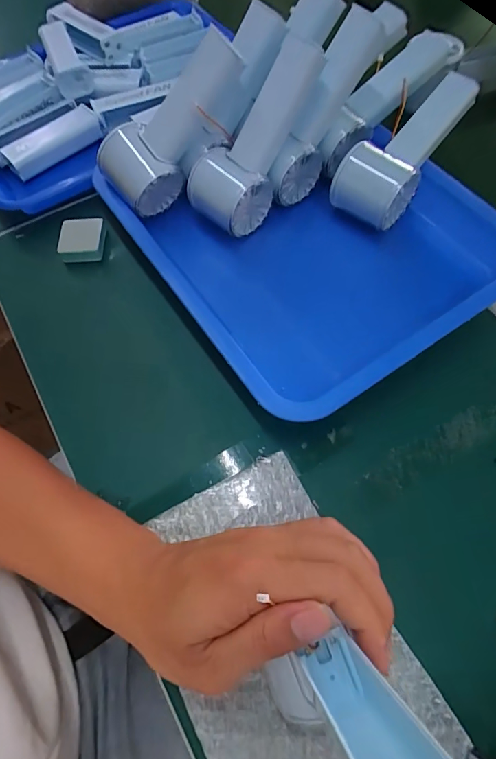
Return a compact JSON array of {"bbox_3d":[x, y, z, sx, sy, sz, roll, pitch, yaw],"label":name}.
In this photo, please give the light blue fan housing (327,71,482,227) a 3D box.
[{"bbox_3d":[0.142,-0.203,0.381,0.056,0.051,0.148,40,83,20],"label":"light blue fan housing"}]

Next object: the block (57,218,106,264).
[{"bbox_3d":[-0.153,-0.128,0.394,0.040,0.012,0.040,-7,63,-1],"label":"block"}]

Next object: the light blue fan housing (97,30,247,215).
[{"bbox_3d":[-0.065,-0.216,0.366,0.145,0.056,0.068,-44,64,20],"label":"light blue fan housing"}]

